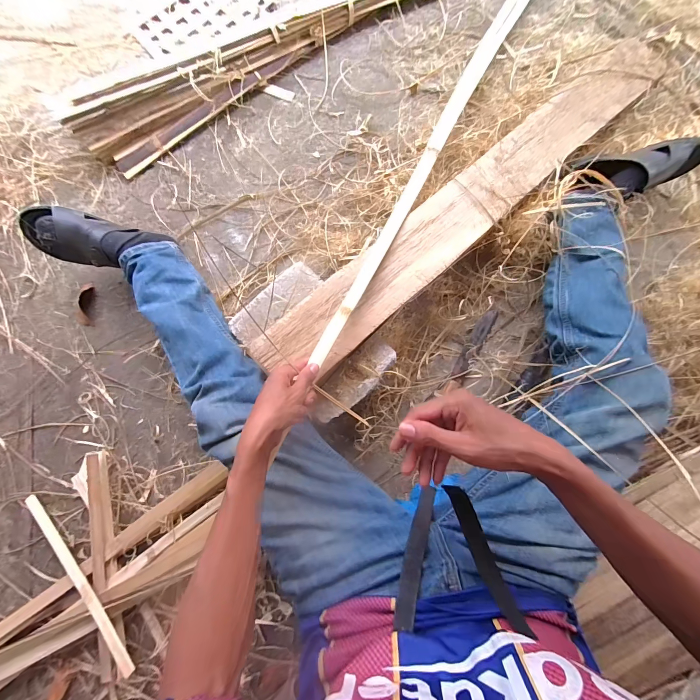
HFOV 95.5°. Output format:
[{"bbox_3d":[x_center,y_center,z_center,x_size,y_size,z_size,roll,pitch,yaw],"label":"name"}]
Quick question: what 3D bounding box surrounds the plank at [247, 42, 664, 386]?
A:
[{"bbox_3d":[0.253,-0.299,0.626,1.034,0.023,0.128,-41,81,-9],"label":"plank"}]

